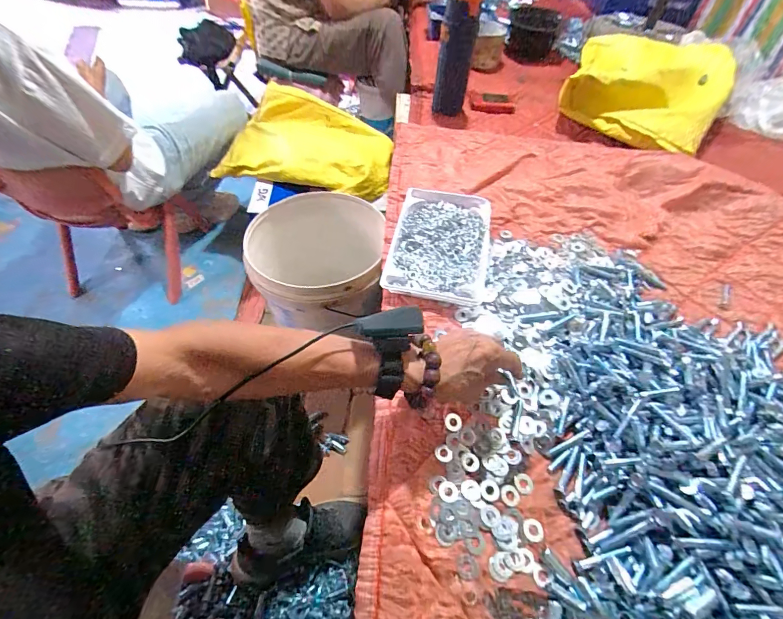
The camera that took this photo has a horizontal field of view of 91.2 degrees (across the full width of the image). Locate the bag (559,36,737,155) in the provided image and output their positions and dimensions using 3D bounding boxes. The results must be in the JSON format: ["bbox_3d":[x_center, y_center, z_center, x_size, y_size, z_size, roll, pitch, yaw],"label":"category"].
[{"bbox_3d":[0.585,-0.521,0.871,0.328,0.094,0.413,23,57,15],"label":"bag"}]

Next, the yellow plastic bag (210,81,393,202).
[{"bbox_3d":[-0.219,-0.450,1.036,0.468,0.104,0.272,16,55,10],"label":"yellow plastic bag"}]

